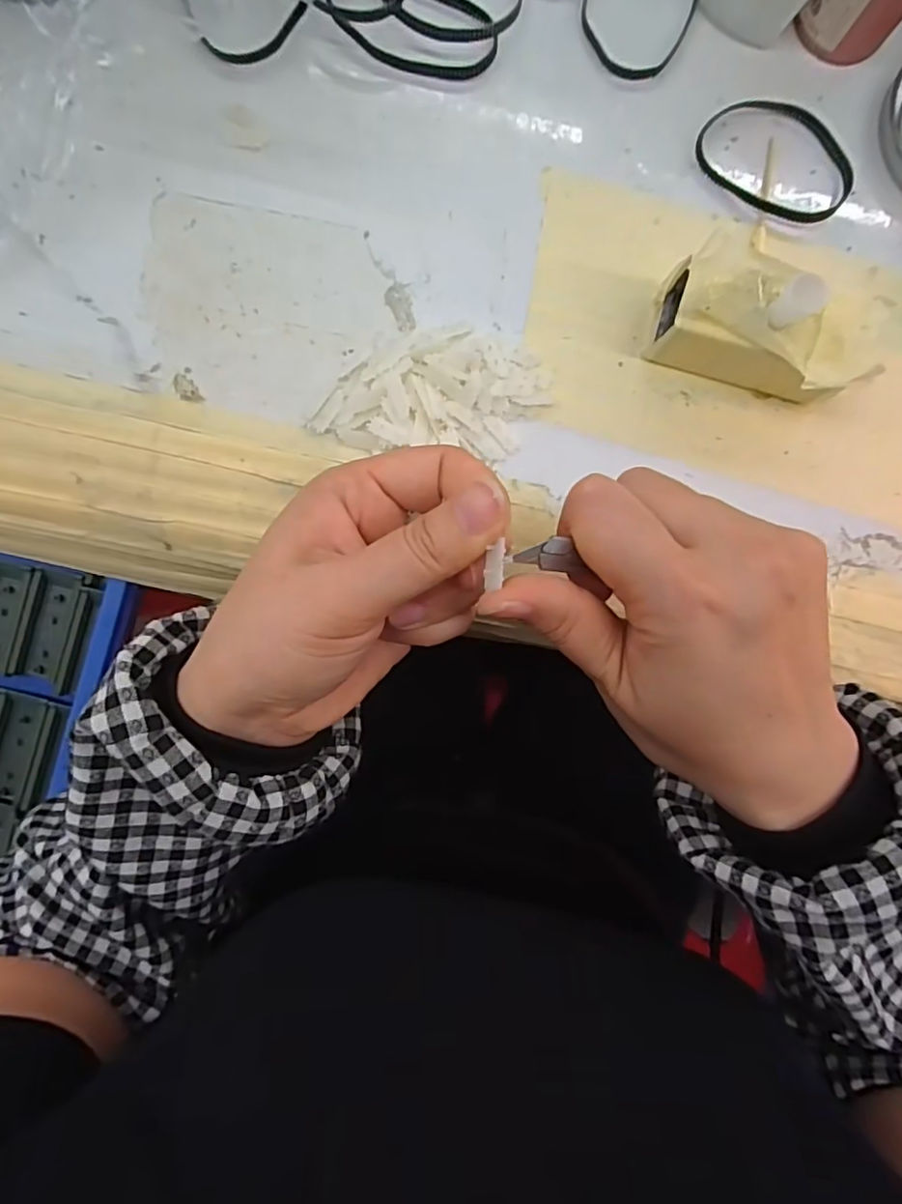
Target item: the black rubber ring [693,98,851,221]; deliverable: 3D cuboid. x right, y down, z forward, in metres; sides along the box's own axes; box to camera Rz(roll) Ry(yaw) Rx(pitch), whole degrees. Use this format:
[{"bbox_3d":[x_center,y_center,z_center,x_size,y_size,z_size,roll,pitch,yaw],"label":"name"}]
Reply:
[{"bbox_3d":[0.146,-0.196,0.255,0.071,0.007,0.047,29,90,-4],"label":"black rubber ring"}]

